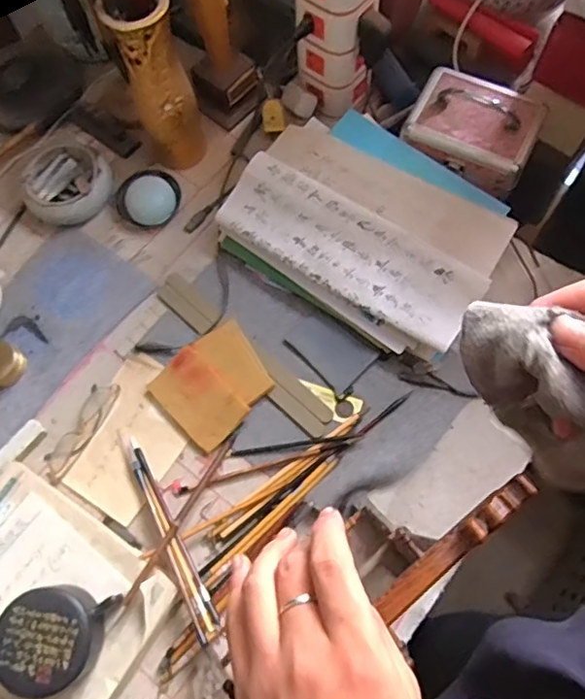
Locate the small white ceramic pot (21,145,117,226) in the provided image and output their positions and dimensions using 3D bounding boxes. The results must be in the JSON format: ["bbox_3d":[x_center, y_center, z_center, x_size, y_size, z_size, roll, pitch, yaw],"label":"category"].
[{"bbox_3d":[-0.315,-0.231,0.787,0.119,0.047,0.103,-34,73,-9],"label":"small white ceramic pot"}]

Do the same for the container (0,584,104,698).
[{"bbox_3d":[-0.247,0.297,0.577,0.102,0.055,0.094,-1,71,2],"label":"container"}]

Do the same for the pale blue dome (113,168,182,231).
[{"bbox_3d":[-0.200,-0.212,0.780,0.088,0.032,0.071,-39,74,-10],"label":"pale blue dome"}]

